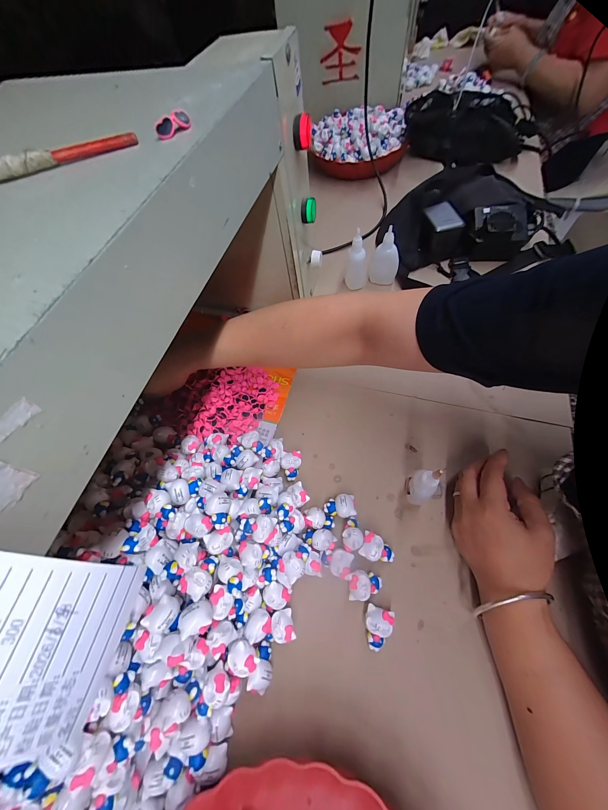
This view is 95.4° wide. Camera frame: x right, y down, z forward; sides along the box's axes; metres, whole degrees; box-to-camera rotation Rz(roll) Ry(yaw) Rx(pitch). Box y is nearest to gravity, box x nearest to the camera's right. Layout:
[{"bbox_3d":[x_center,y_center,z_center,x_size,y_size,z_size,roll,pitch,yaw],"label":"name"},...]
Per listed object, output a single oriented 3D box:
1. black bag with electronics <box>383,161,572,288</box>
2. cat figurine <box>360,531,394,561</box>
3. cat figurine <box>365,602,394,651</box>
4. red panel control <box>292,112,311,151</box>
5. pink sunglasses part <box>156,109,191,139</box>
[{"bbox_3d":[0.267,-0.334,0.509,0.301,0.070,0.236,-15,62,-2],"label":"black bag with electronics"},{"bbox_3d":[0.077,0.153,0.292,0.035,0.017,0.025,20,66,16],"label":"cat figurine"},{"bbox_3d":[0.069,0.210,0.261,0.024,0.017,0.033,14,64,13],"label":"cat figurine"},{"bbox_3d":[-0.002,-0.288,0.293,0.017,0.025,0.033,1,62,7],"label":"red panel control"},{"bbox_3d":[-0.080,-0.173,0.170,0.023,0.009,0.007,-42,66,-15],"label":"pink sunglasses part"}]

